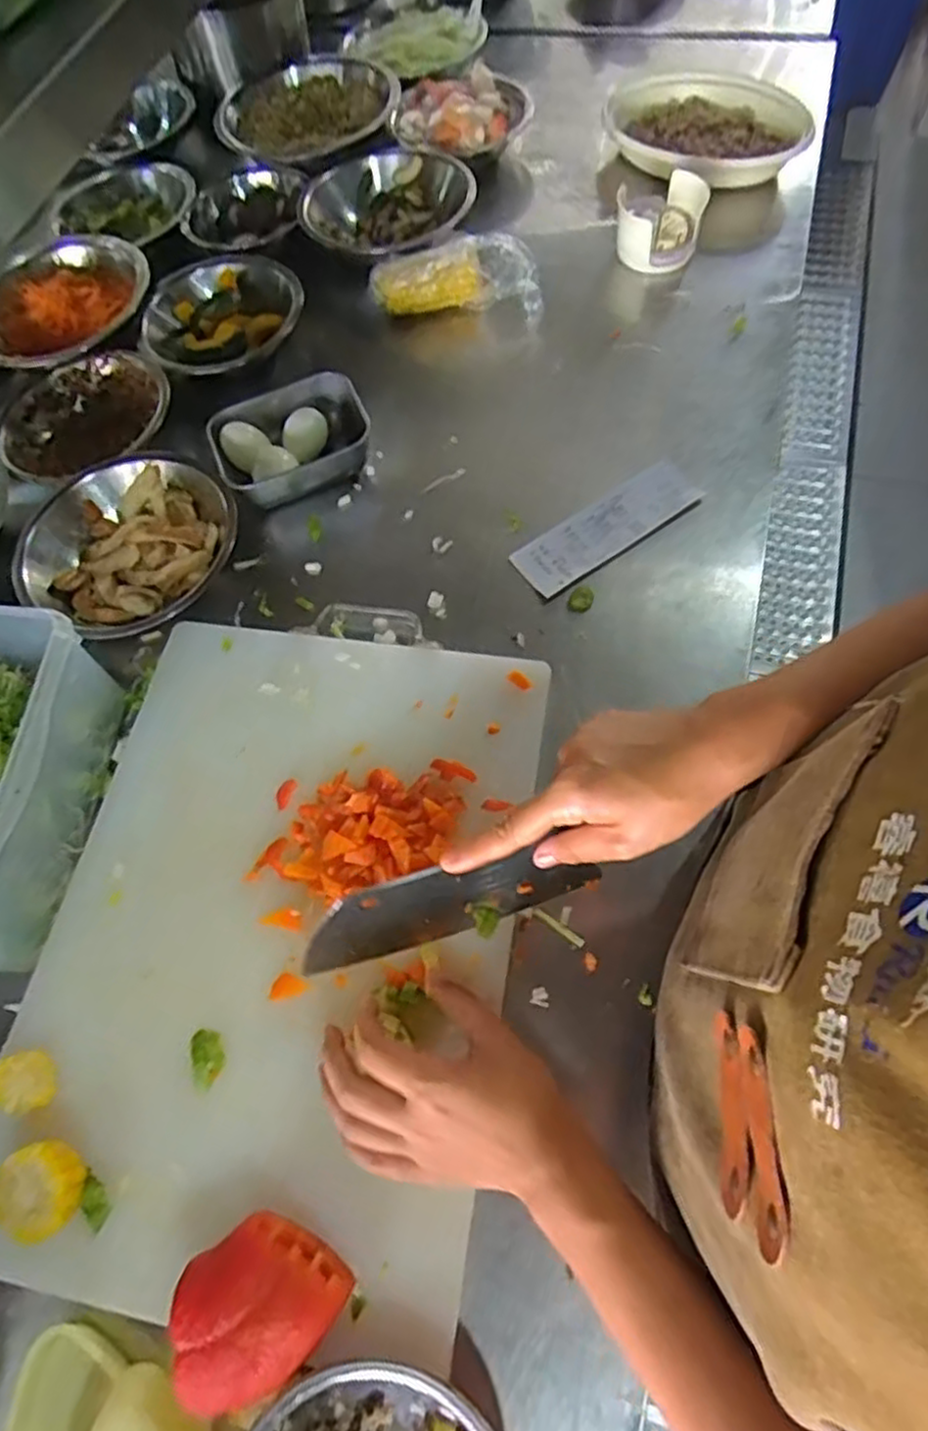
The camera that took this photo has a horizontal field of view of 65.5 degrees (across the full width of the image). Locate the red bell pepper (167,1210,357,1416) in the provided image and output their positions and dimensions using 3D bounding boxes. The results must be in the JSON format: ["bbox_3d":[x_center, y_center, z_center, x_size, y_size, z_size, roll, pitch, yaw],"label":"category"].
[{"bbox_3d":[-0.109,0.308,0.377,0.082,0.054,0.070,-40,70,-16],"label":"red bell pepper"}]

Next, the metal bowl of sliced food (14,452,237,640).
[{"bbox_3d":[-0.281,-0.144,0.613,0.176,0.049,0.150,-34,69,-14],"label":"metal bowl of sliced food"}]

